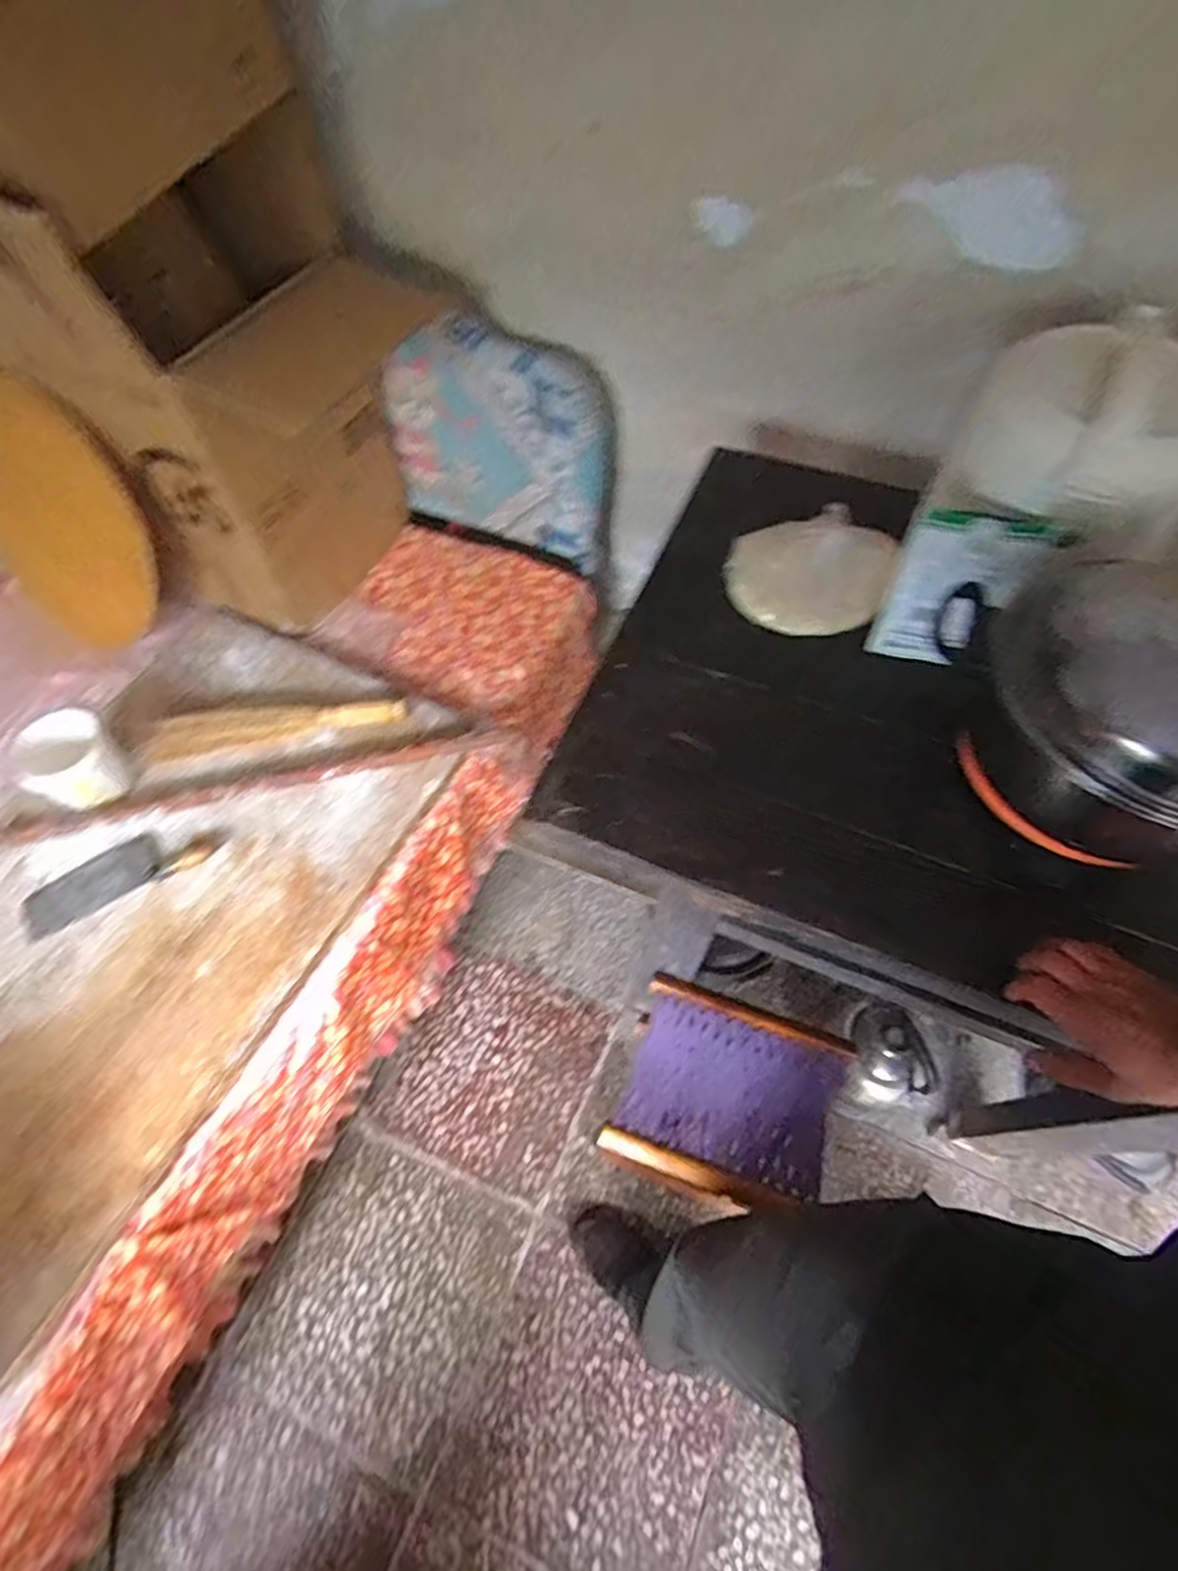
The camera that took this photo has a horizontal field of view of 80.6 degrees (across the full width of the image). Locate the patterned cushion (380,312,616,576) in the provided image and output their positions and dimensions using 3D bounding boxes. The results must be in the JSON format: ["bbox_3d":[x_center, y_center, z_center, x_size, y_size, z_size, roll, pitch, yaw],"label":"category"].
[{"bbox_3d":[-0.172,-0.683,1.387,0.441,0.428,0.094,18,60,12],"label":"patterned cushion"}]

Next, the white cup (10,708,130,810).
[{"bbox_3d":[-0.825,-0.041,1.120,0.121,0.111,0.126,0,58,1],"label":"white cup"}]

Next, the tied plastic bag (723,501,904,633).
[{"bbox_3d":[0.289,-0.290,0.920,0.209,0.073,0.172,7,58,5],"label":"tied plastic bag"}]

